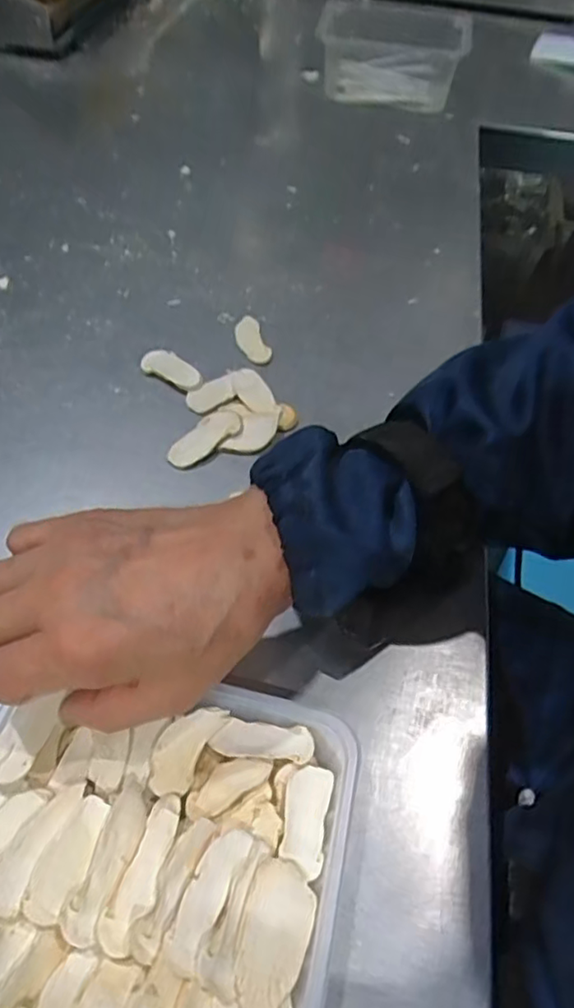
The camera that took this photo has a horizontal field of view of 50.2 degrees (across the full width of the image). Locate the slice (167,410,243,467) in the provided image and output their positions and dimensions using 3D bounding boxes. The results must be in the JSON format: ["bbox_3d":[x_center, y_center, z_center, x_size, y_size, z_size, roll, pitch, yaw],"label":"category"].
[{"bbox_3d":[-0.053,-0.042,0.399,0.054,0.008,0.024,-37,65,-26],"label":"slice"}]

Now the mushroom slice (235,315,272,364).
[{"bbox_3d":[-0.027,-0.123,0.458,0.021,0.004,0.050,-14,57,-14],"label":"mushroom slice"}]

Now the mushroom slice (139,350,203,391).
[{"bbox_3d":[-0.080,-0.095,0.434,0.049,0.006,0.021,26,57,14],"label":"mushroom slice"}]

